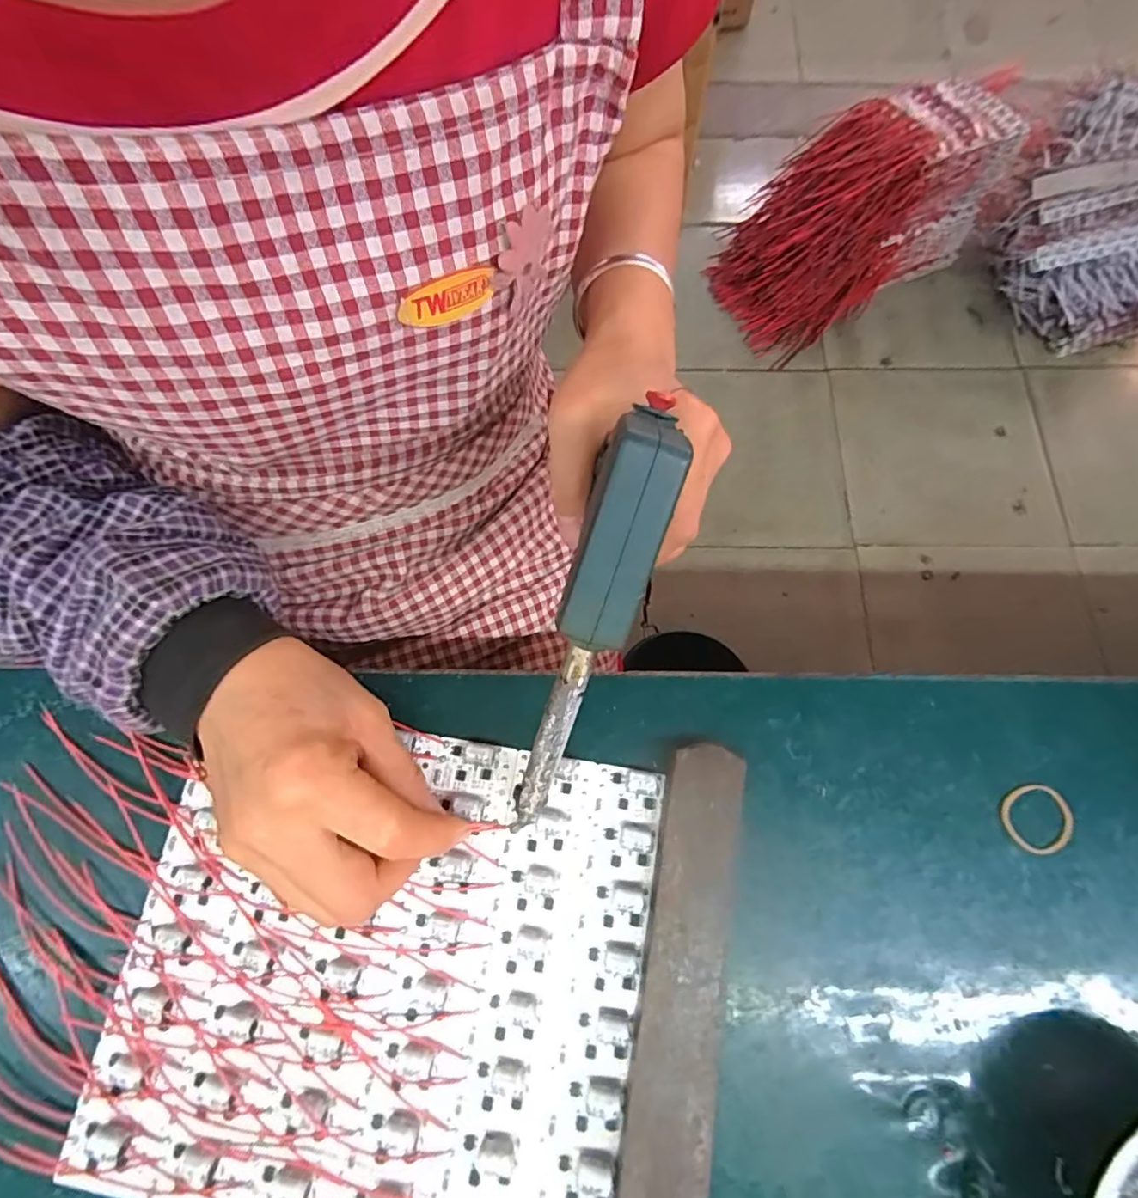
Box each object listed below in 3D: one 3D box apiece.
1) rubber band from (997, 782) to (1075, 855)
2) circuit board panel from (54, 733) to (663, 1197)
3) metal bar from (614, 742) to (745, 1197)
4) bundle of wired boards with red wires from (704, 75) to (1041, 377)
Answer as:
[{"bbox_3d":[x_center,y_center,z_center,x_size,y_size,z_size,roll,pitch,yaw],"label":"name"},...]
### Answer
[{"bbox_3d":[0.219,0.102,0.267,0.032,0.004,0.028,-19,74,-4],"label":"rubber band"},{"bbox_3d":[-0.084,0.166,0.254,0.230,0.012,0.199,7,74,4],"label":"circuit board panel"},{"bbox_3d":[0.048,0.165,0.245,0.035,0.017,0.198,9,74,5],"label":"metal bar"},{"bbox_3d":[0.643,-0.855,1.218,0.732,0.237,0.323,-34,75,-8],"label":"bundle of wired boards with red wires"}]

